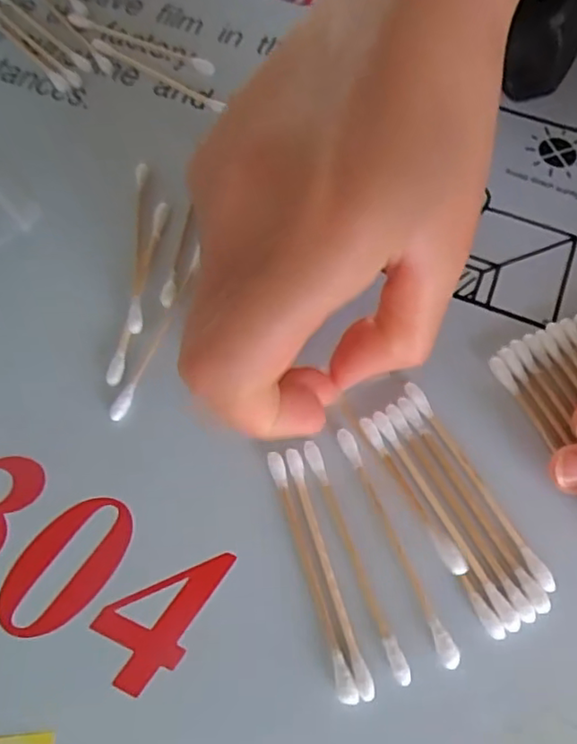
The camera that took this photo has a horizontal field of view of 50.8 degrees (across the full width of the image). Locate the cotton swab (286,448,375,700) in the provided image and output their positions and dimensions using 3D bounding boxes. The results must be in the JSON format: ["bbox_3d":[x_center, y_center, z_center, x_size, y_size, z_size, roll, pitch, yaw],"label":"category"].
[{"bbox_3d":[0.011,0.055,0.175,0.004,0.004,0.071,-16,68,-5],"label":"cotton swab"}]

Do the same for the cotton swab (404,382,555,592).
[{"bbox_3d":[0.056,0.032,0.183,0.005,0.004,0.071,-28,69,-10],"label":"cotton swab"}]

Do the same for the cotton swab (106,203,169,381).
[{"bbox_3d":[-0.052,-0.030,0.210,0.005,0.004,0.071,7,66,7],"label":"cotton swab"}]

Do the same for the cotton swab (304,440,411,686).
[{"bbox_3d":[0.019,0.052,0.175,0.004,0.004,0.071,-20,68,-7],"label":"cotton swab"}]

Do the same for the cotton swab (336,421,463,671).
[{"bbox_3d":[0.031,0.048,0.176,0.005,0.004,0.071,-22,68,-7],"label":"cotton swab"}]

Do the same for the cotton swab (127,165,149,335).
[{"bbox_3d":[-0.054,-0.046,0.218,0.006,0.005,0.072,-5,65,1],"label":"cotton swab"}]

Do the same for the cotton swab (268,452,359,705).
[{"bbox_3d":[0.006,0.056,0.176,0.005,0.004,0.071,-17,68,-5],"label":"cotton swab"}]

